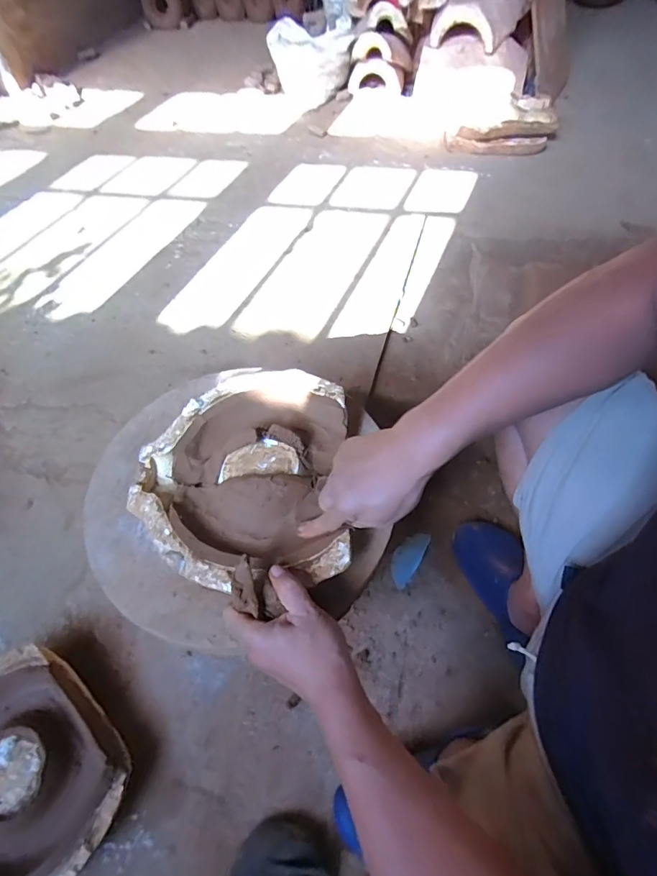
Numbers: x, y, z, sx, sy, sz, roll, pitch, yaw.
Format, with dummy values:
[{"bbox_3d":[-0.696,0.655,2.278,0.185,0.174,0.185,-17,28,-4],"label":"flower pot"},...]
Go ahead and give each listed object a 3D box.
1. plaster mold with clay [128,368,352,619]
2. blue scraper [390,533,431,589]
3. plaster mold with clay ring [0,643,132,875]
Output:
[{"bbox_3d":[-0.079,0.037,0.537,0.280,0.063,0.280,0,56,0],"label":"plaster mold with clay"},{"bbox_3d":[0.150,0.225,0.832,0.055,0.009,0.124,5,39,31],"label":"blue scraper"},{"bbox_3d":[-0.440,0.484,0.612,0.283,0.083,0.261,-2,55,2],"label":"plaster mold with clay ring"}]

